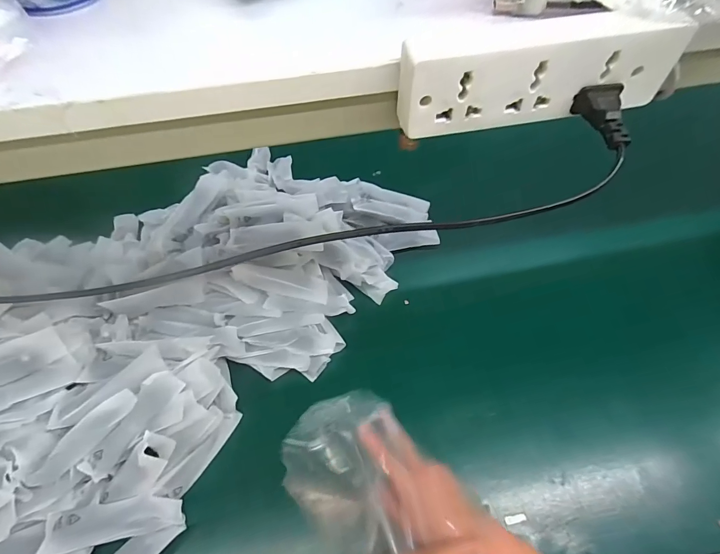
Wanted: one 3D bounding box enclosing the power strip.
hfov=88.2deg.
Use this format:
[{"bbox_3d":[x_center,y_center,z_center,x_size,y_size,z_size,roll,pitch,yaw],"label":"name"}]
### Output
[{"bbox_3d":[0.105,-0.129,0.224,0.169,0.057,0.034,-7,57,-3],"label":"power strip"}]

